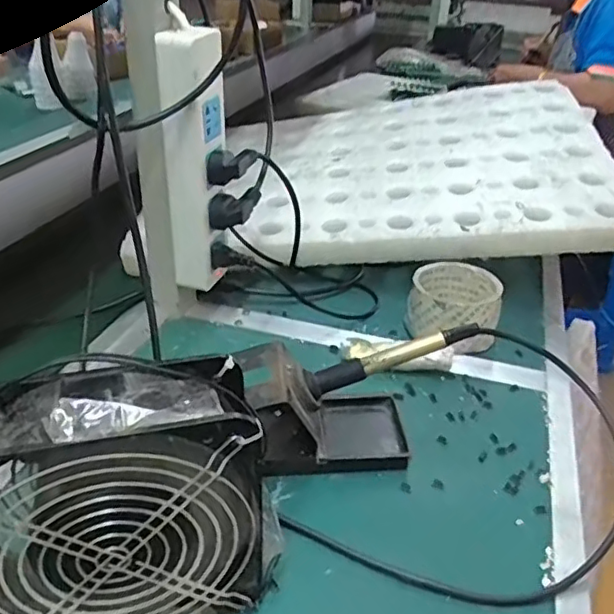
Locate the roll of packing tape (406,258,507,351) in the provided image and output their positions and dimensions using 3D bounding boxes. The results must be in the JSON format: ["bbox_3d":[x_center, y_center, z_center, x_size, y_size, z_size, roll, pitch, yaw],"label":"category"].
[{"bbox_3d":[0.142,0.002,0.589,0.084,0.059,0.087,2,33,-2],"label":"roll of packing tape"}]

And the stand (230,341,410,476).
[{"bbox_3d":[0.009,0.073,0.448,0.132,0.070,0.077,-3,33,-10],"label":"stand"}]

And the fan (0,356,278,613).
[{"bbox_3d":[-0.097,0.106,0.317,0.159,0.153,0.060,-6,34,-14],"label":"fan"}]

